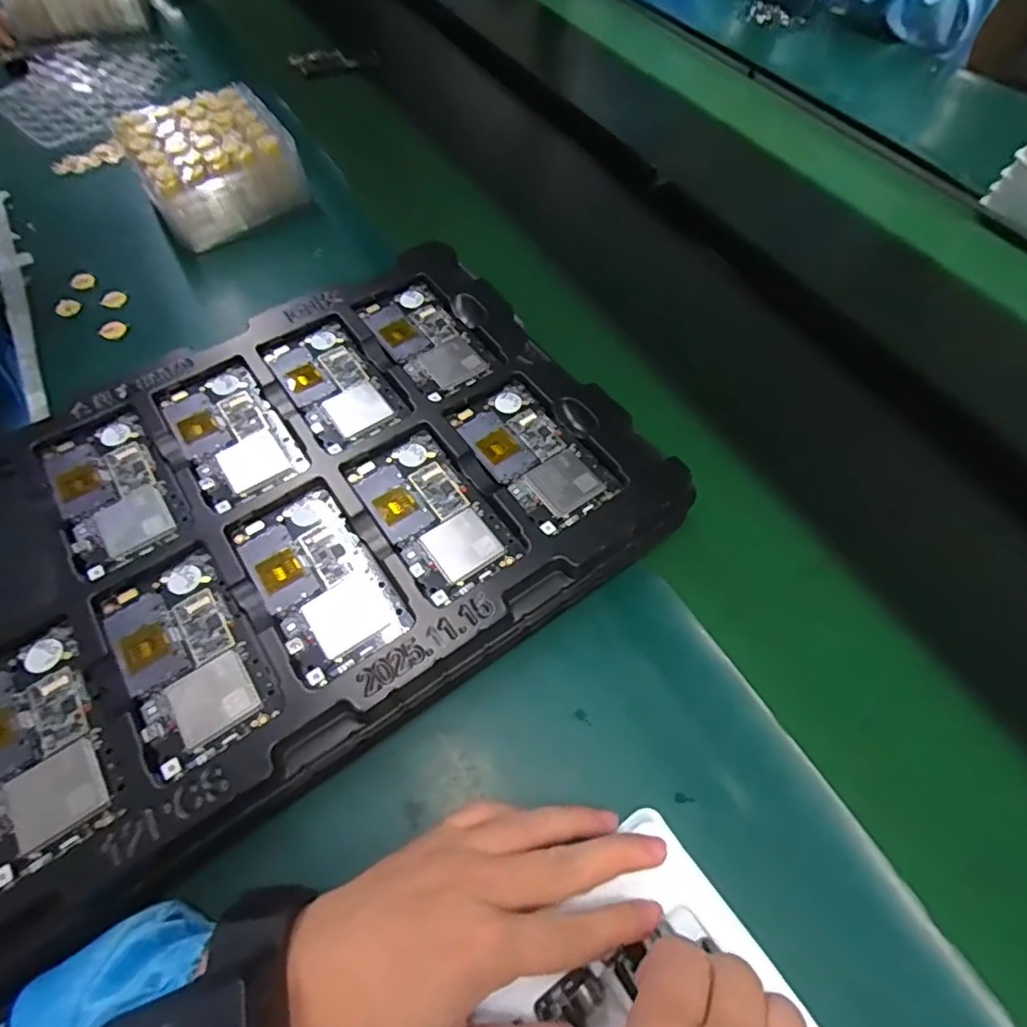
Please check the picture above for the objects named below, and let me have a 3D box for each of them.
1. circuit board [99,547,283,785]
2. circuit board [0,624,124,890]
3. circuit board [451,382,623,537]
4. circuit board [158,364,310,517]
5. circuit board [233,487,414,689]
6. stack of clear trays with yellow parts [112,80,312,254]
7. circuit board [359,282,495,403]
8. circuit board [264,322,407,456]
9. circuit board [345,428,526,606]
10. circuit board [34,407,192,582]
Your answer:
[{"bbox_3d":[-0.189,0.083,0.340,0.067,0.011,0.124,-31,65,-21],"label":"circuit board"},{"bbox_3d":[-0.258,0.124,0.313,0.063,0.011,0.121,-28,64,-20],"label":"circuit board"},{"bbox_3d":[0.013,-0.042,0.416,0.063,0.009,0.121,-30,64,-20],"label":"circuit board"},{"bbox_3d":[-0.202,-0.056,0.423,0.067,0.007,0.118,-32,67,-19],"label":"circuit board"},{"bbox_3d":[-0.121,0.040,0.366,0.067,0.005,0.123,-31,64,-20],"label":"circuit board"},{"bbox_3d":[-0.306,-0.355,0.606,0.145,0.075,0.152,-30,64,-17],"label":"stack of clear trays with yellow parts"},{"bbox_3d":[-0.070,-0.141,0.472,0.062,0.008,0.121,-30,64,-20],"label":"circuit board"},{"bbox_3d":[-0.137,-0.099,0.448,0.063,0.009,0.121,-29,64,-20],"label":"circuit board"},{"bbox_3d":[-0.055,-0.001,0.391,0.065,0.004,0.124,-31,64,-21],"label":"circuit board"},{"bbox_3d":[-0.273,-0.016,0.398,0.066,0.015,0.121,-31,64,-21],"label":"circuit board"}]

